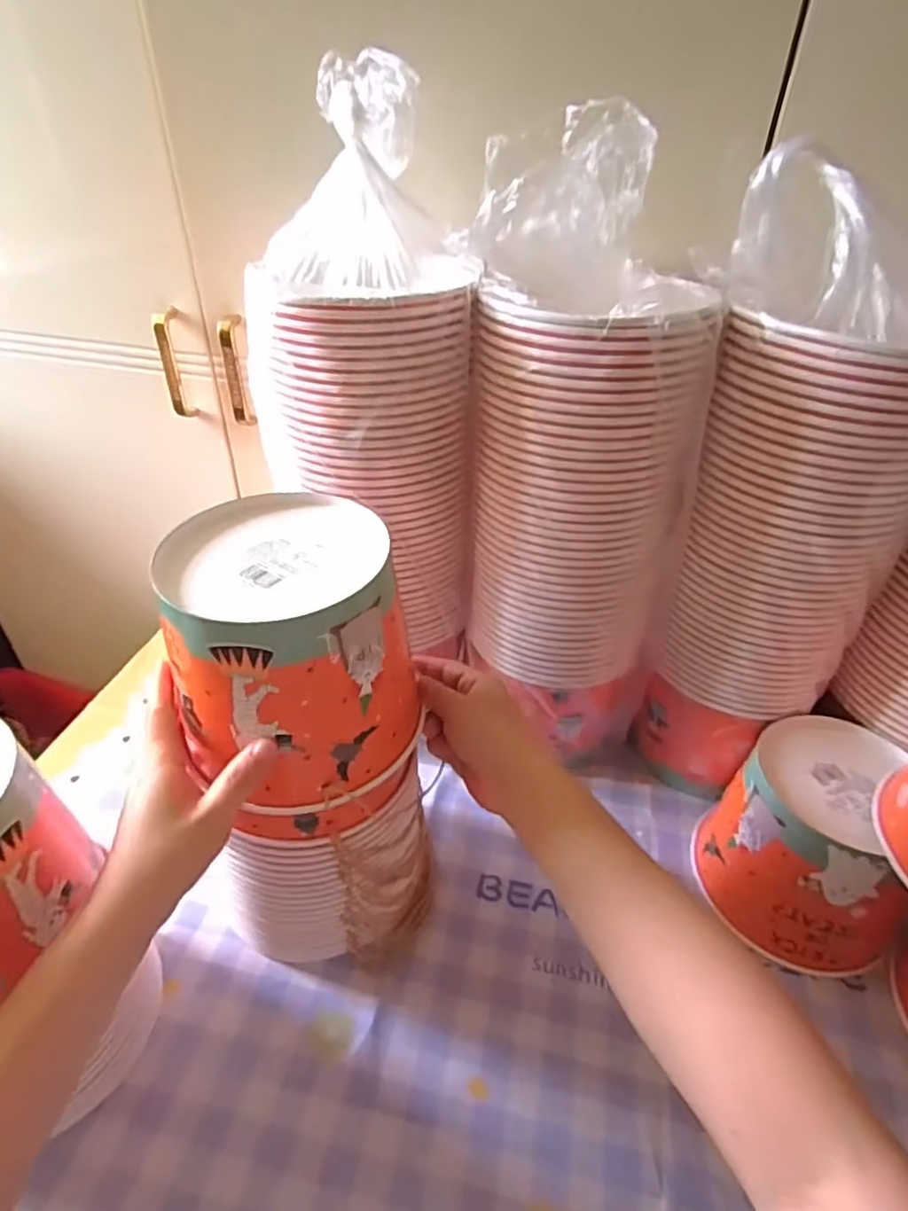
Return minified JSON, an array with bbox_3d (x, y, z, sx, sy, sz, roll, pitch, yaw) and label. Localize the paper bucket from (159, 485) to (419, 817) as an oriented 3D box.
[{"bbox_3d":[-0.098,0.023,0.396,0.126,0.127,0.140,-10,39,-15],"label":"paper bucket"}]

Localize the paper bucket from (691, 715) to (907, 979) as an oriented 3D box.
[{"bbox_3d":[0.280,0.183,0.507,0.135,0.124,0.143,6,38,5],"label":"paper bucket"}]

